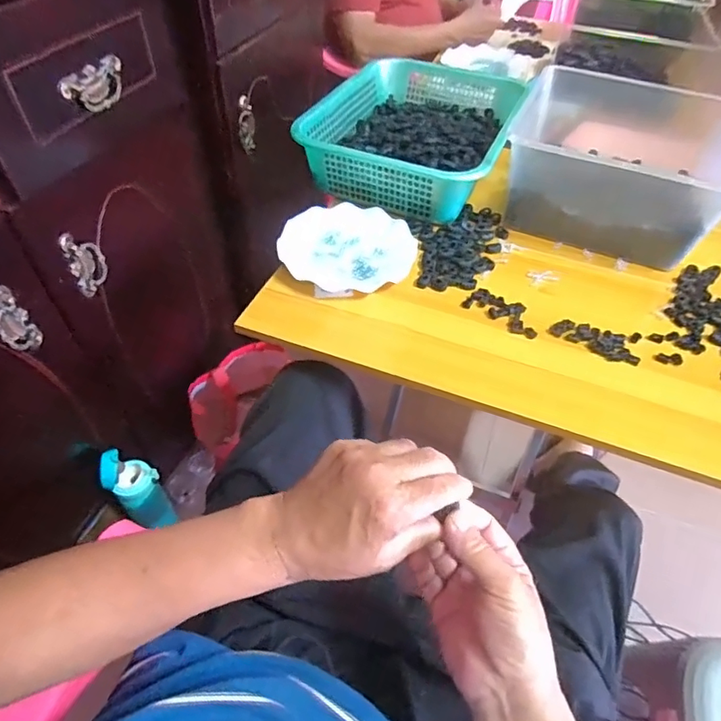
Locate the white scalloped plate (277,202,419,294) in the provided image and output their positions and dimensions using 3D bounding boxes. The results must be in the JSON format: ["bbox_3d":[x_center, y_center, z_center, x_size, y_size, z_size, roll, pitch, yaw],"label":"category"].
[{"bbox_3d":[-0.016,-0.162,0.707,0.180,0.019,0.180,2,48,-2],"label":"white scalloped plate"}]

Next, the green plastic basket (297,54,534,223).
[{"bbox_3d":[0.091,-0.376,0.849,0.285,0.091,0.354,20,50,13],"label":"green plastic basket"}]

